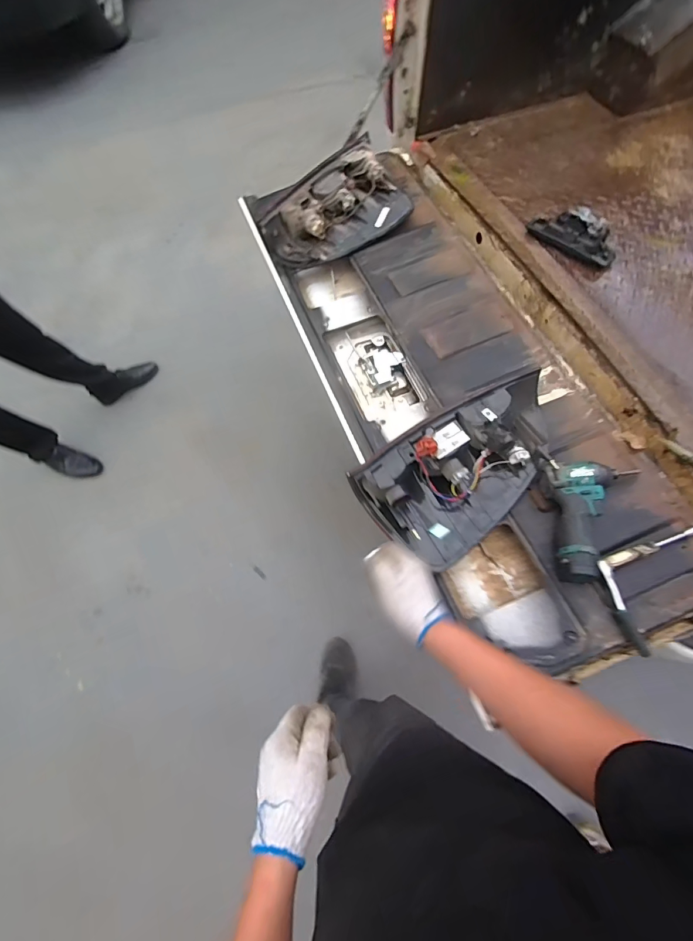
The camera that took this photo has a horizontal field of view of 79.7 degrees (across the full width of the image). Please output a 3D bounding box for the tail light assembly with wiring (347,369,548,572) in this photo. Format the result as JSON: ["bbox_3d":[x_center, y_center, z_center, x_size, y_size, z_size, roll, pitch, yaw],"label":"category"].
[{"bbox_3d":[0.223,-0.015,0.724,0.381,0.108,0.217,-35,69,-13],"label":"tail light assembly with wiring"}]

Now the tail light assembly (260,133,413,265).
[{"bbox_3d":[-0.008,-0.654,1.037,0.229,0.103,0.377,37,72,17],"label":"tail light assembly"}]

